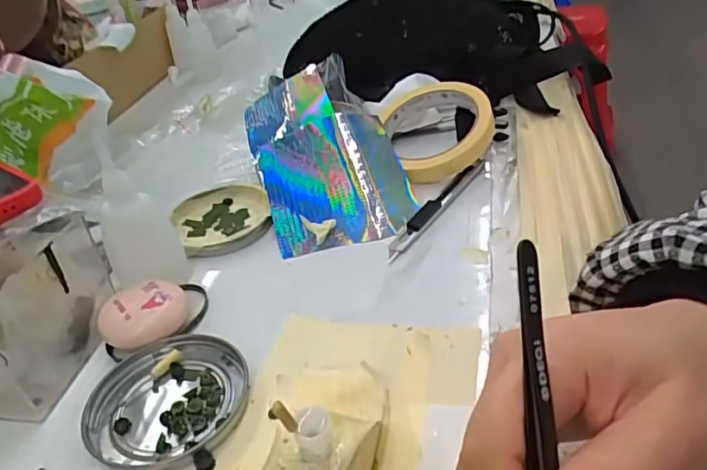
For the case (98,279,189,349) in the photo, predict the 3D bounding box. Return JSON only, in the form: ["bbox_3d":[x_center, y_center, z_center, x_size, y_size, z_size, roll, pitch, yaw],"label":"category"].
[{"bbox_3d":[-0.120,0.046,0.322,0.048,0.021,0.036,-21,36,-23],"label":"case"}]

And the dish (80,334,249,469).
[{"bbox_3d":[-0.094,0.082,0.280,0.078,0.012,0.073,-4,33,3],"label":"dish"}]

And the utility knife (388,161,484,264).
[{"bbox_3d":[0.060,-0.022,0.399,0.016,0.009,0.129,17,39,30],"label":"utility knife"}]

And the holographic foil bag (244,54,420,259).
[{"bbox_3d":[-0.024,-0.066,0.432,0.102,0.024,0.182,-15,54,-4],"label":"holographic foil bag"}]

